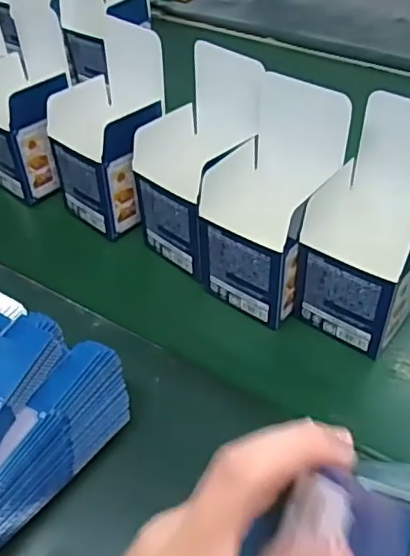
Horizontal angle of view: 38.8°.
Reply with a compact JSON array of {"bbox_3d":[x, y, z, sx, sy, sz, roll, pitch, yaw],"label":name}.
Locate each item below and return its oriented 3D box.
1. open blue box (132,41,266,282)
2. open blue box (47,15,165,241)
[{"bbox_3d":[-0.007,-0.101,0.530,0.100,0.177,0.097,32,58,27],"label":"open blue box"},{"bbox_3d":[-0.094,-0.146,0.572,0.097,0.162,0.107,31,57,27],"label":"open blue box"}]

